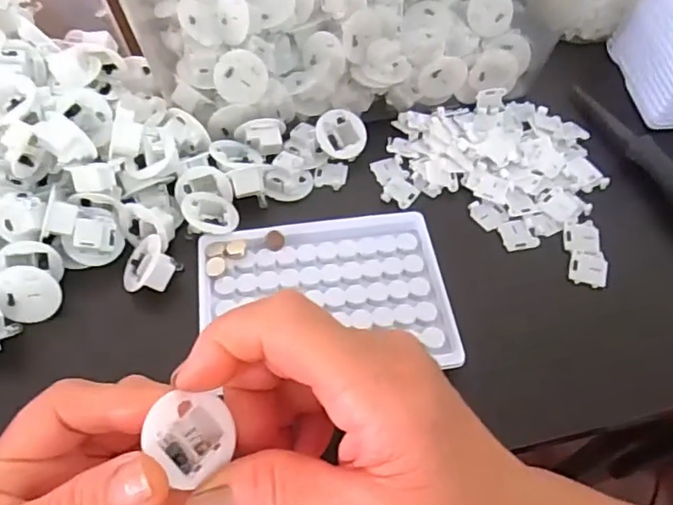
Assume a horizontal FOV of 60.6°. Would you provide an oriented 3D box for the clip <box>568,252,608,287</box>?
[{"bbox_3d":[0.146,0.009,0.332,0.021,0.005,0.021,11,56,6],"label":"clip"}]

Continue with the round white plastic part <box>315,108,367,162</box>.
[{"bbox_3d":[0.003,-0.076,0.373,0.031,0.006,0.032,1,86,-14],"label":"round white plastic part"}]

